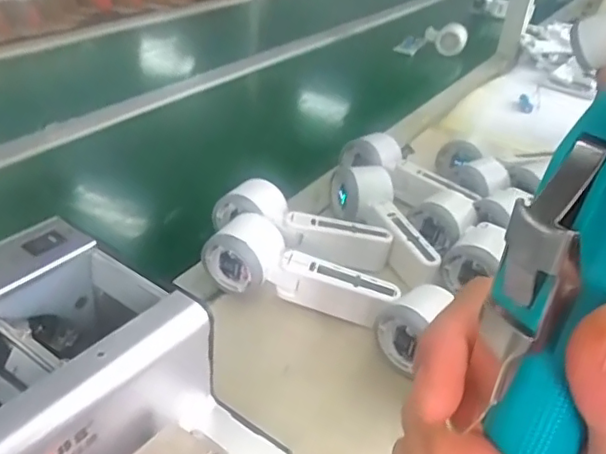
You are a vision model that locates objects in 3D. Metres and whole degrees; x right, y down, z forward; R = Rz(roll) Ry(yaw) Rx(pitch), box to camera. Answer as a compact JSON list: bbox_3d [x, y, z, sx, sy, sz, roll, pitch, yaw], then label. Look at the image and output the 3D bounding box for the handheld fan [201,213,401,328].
[{"bbox_3d":[-0.010,0.036,0.501,0.155,0.059,0.047,13,34,11],"label":"handheld fan"}]

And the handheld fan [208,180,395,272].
[{"bbox_3d":[-0.001,-0.001,0.549,0.168,0.055,0.047,12,34,10],"label":"handheld fan"}]

